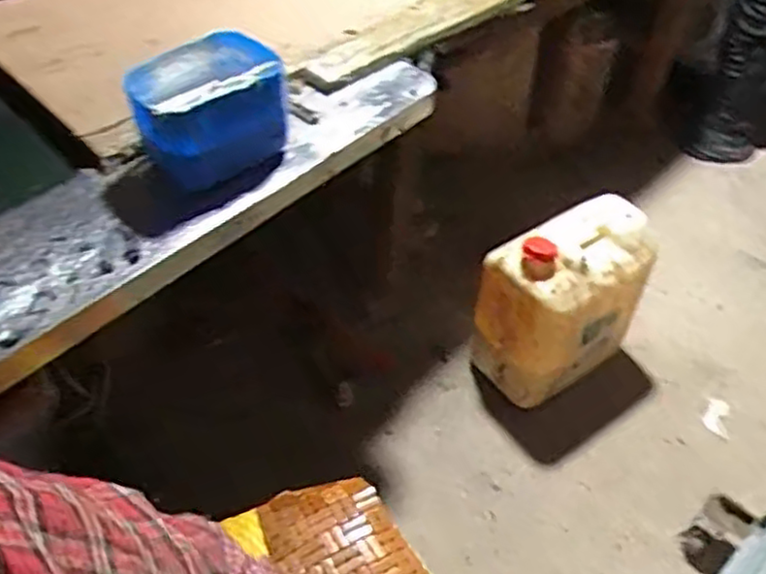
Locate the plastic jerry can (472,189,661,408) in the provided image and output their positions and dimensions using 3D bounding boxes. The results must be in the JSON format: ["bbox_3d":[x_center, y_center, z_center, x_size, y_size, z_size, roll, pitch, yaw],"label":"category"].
[{"bbox_3d":[0.370,0.022,1.509,0.322,0.371,0.235,-33,57,-27],"label":"plastic jerry can"}]

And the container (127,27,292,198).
[{"bbox_3d":[-0.220,-0.232,0.965,0.198,0.160,0.144,-24,54,-22],"label":"container"}]

